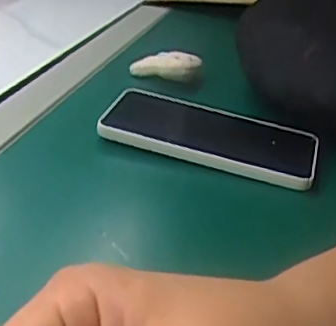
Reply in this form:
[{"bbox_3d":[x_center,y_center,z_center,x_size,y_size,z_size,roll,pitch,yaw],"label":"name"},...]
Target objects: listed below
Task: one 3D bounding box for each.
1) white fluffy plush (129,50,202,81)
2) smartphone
[{"bbox_3d":[-0.002,-0.095,0.576,0.068,0.026,0.022,-1,30,14],"label":"white fluffy plush"},{"bbox_3d":[0.035,-0.025,0.476,0.168,0.013,0.087,14,33,14],"label":"smartphone"}]

